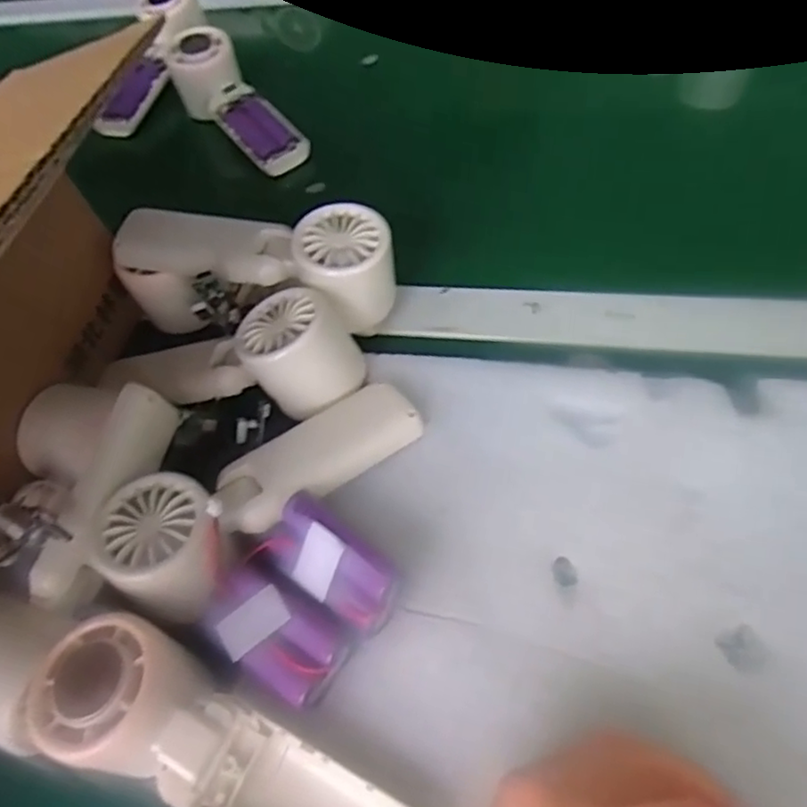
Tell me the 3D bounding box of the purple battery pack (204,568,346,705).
[{"bbox_3d":[-0.057,0.103,0.289,0.061,0.017,0.032,27,66,26],"label":"purple battery pack"}]

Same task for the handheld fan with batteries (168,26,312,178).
[{"bbox_3d":[-0.136,-0.245,0.549,0.052,0.046,0.160,-34,71,-19],"label":"handheld fan with batteries"}]

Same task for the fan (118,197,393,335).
[{"bbox_3d":[-0.091,-0.077,0.389,0.169,0.057,0.060,1,57,13],"label":"fan"}]

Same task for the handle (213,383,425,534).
[{"bbox_3d":[-0.043,0.025,0.333,0.108,0.018,0.035,-34,56,-10],"label":"handle"}]

